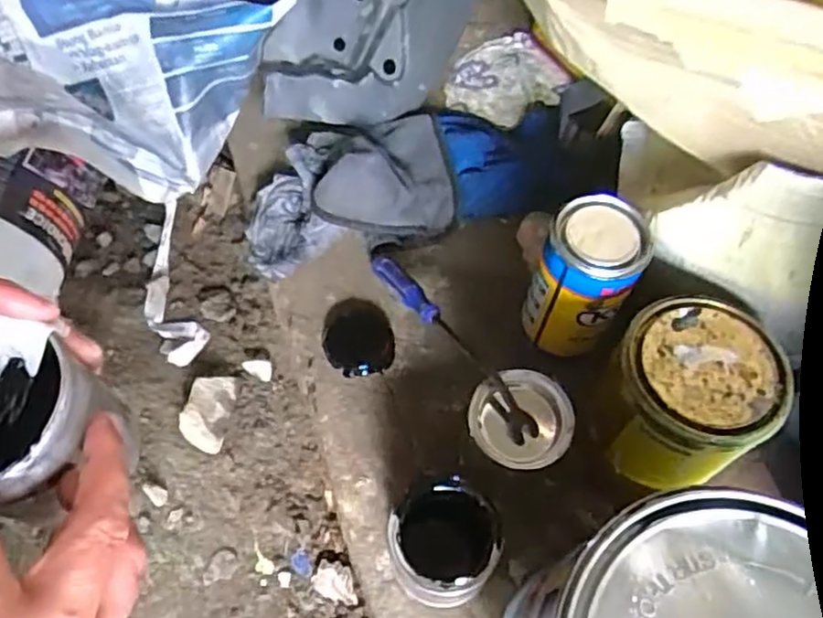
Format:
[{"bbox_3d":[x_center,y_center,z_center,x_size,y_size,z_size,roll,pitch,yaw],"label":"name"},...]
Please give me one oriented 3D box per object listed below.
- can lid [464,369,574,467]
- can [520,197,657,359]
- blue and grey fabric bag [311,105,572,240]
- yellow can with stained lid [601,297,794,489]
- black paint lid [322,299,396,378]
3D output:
[{"bbox_3d":[0.077,0.080,0.484,0.071,0.018,0.069,3,62,5],"label":"can lid"},{"bbox_3d":[0.131,-0.022,0.528,0.069,0.118,0.066,1,60,-2],"label":"can"},{"bbox_3d":[0.023,-0.139,0.642,0.239,0.061,0.134,-11,61,-9],"label":"blue and grey fabric bag"},{"bbox_3d":[0.183,0.062,0.462,0.100,0.094,0.104,1,60,-2],"label":"yellow can with stained lid"},{"bbox_3d":[-0.045,0.023,0.580,0.059,0.007,0.074,-5,60,-6],"label":"black paint lid"}]

